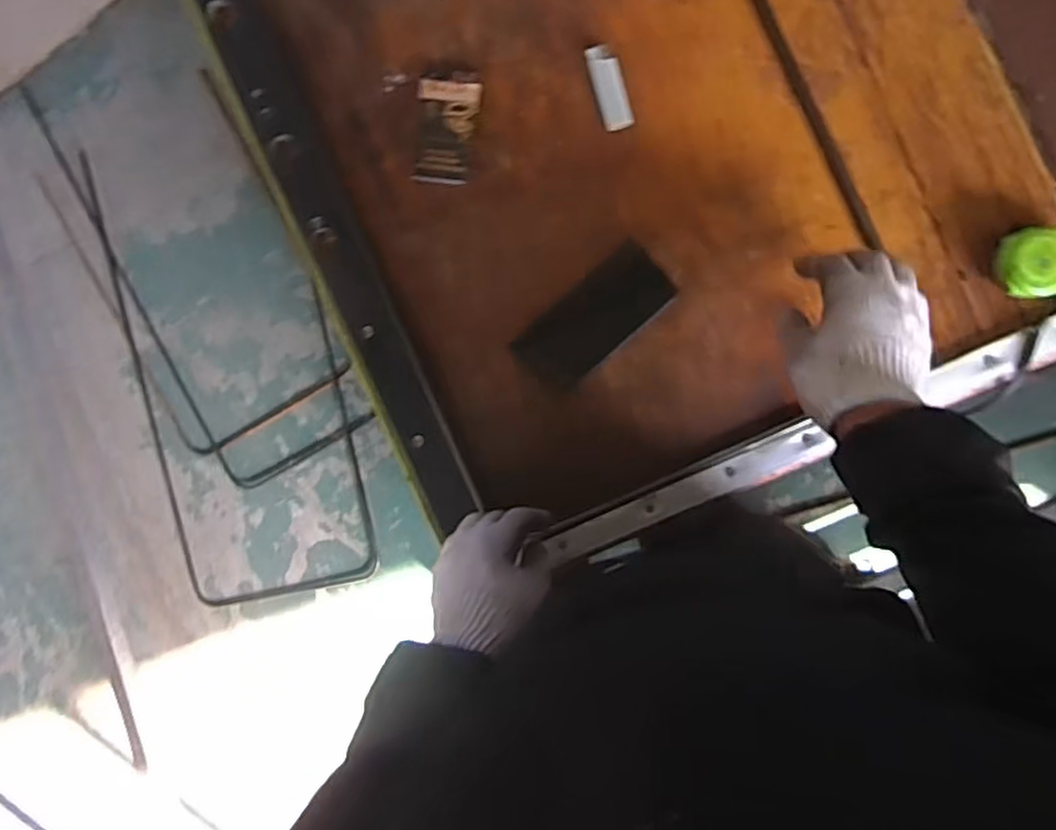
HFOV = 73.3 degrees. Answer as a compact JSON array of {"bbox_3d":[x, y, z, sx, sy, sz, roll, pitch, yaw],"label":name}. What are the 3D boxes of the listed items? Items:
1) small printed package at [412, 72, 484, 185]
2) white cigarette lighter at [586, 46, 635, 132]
[{"bbox_3d":[-0.075,-0.273,0.672,0.056,0.013,0.106,5,93,7],"label":"small printed package"},{"bbox_3d":[0.076,-0.308,0.663,0.027,0.015,0.082,-15,91,8],"label":"white cigarette lighter"}]

